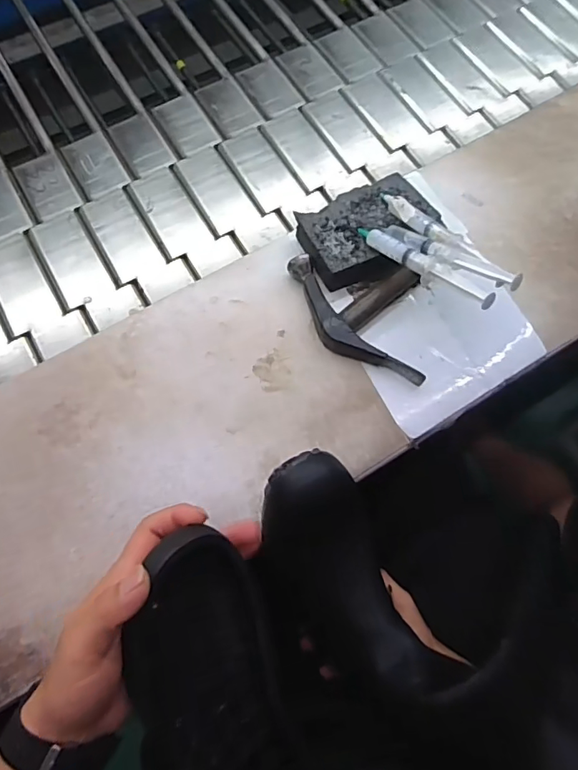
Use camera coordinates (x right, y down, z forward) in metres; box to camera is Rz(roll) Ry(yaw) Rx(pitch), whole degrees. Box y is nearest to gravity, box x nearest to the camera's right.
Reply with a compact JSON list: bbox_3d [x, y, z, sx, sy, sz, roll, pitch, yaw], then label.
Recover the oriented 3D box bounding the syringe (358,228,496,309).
[{"bbox_3d":[0.114,-0.109,0.449,0.017,0.019,0.158,-37,53,-12],"label":"syringe"}]

